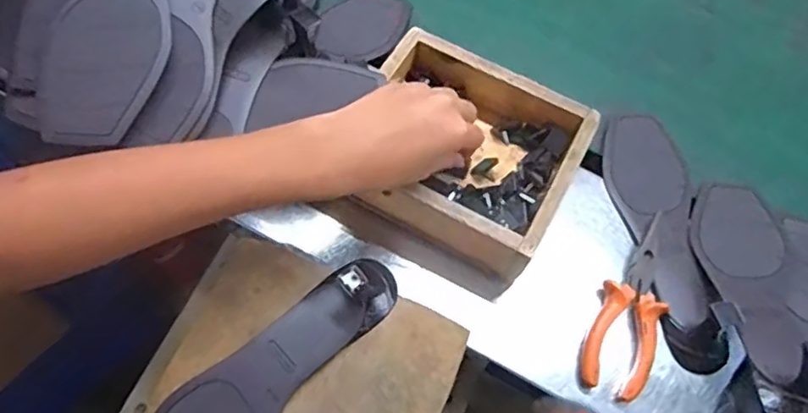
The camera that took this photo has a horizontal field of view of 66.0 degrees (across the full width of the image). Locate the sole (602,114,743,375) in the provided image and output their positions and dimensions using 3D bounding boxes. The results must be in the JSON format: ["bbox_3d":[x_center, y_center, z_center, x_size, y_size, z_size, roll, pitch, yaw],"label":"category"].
[{"bbox_3d":[0.219,0.012,0.530,0.078,0.059,0.245,3,64,-2],"label":"sole"}]

